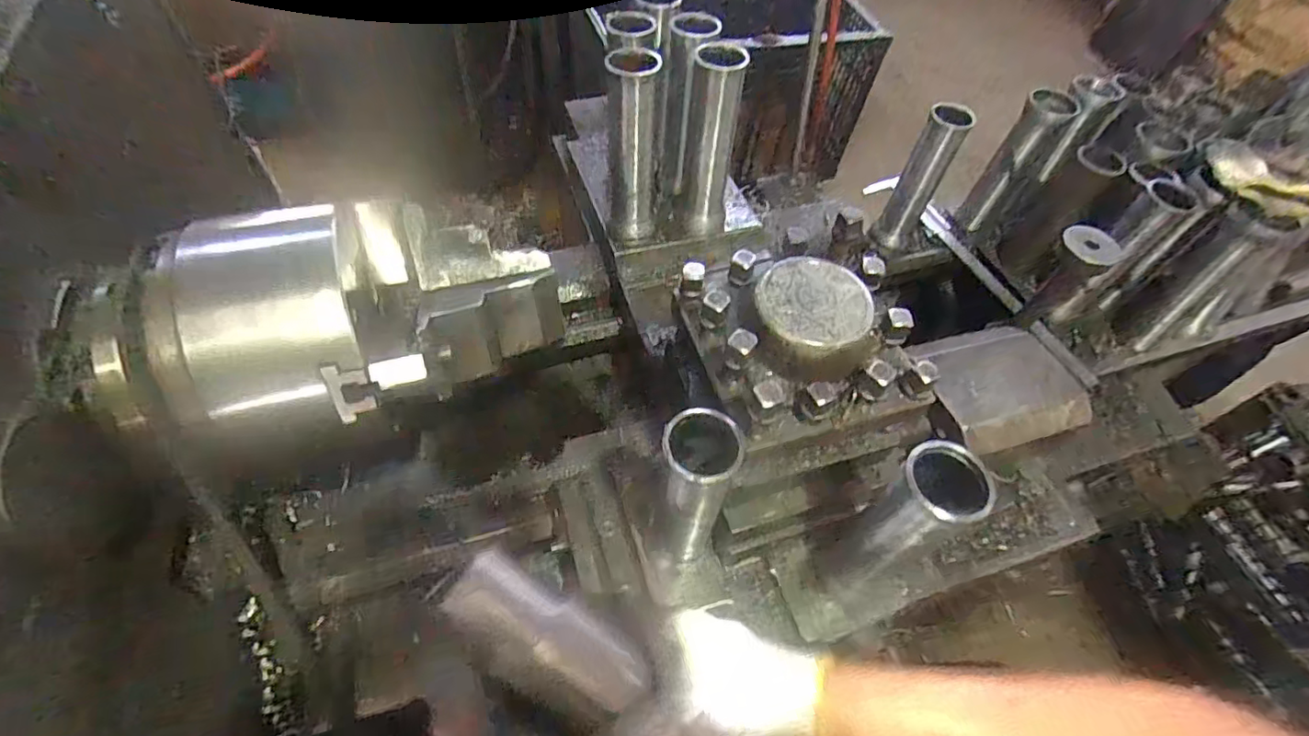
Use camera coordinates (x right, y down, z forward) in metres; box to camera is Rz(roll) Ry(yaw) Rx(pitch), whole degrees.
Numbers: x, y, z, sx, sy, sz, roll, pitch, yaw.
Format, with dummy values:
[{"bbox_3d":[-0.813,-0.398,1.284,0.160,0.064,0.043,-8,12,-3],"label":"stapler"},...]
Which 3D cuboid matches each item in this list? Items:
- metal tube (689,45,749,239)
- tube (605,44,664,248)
[{"bbox_3d":[0.060,-0.232,0.602,0.054,0.192,0.040,10,55,3],"label":"metal tube"},{"bbox_3d":[-0.021,-0.219,0.587,0.050,0.186,0.048,2,55,-3],"label":"tube"}]

